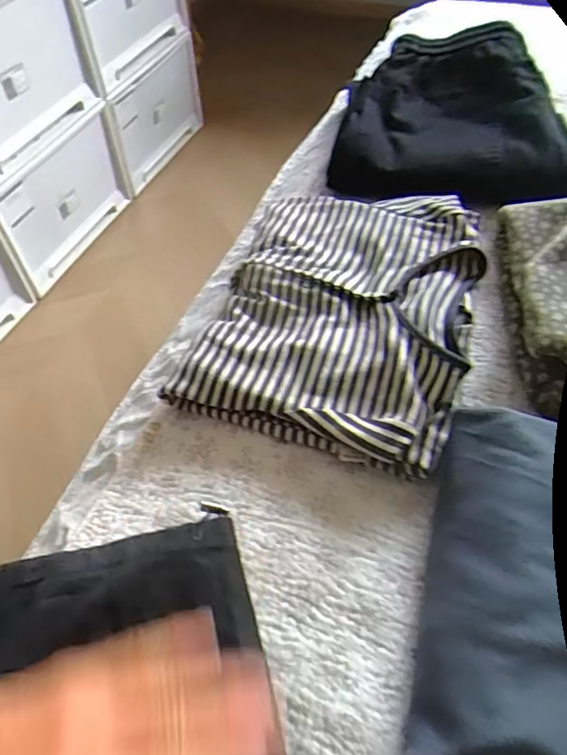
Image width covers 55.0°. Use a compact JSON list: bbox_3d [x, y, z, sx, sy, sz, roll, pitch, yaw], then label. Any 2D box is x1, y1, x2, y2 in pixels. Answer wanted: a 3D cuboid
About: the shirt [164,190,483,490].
[{"bbox_3d":[0.055,-0.073,0.477,0.213,0.046,0.297,14,55,12],"label":"shirt"}]

